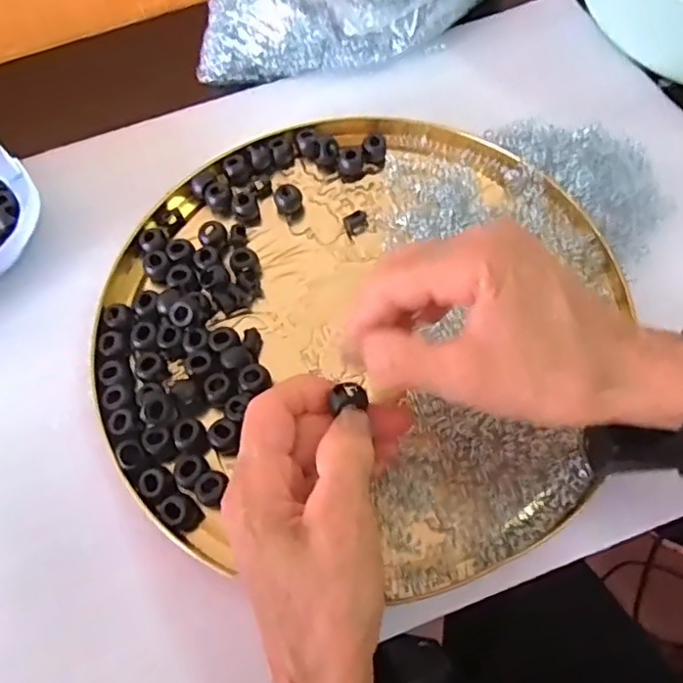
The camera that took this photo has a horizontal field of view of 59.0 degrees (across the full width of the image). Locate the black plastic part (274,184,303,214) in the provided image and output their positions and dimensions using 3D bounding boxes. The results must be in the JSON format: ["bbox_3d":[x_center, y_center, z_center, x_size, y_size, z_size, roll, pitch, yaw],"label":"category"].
[{"bbox_3d":[-0.034,-0.090,0.383,0.017,0.011,0.014,-9,64,-1],"label":"black plastic part"}]

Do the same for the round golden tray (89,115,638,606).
[{"bbox_3d":[0.011,-0.013,0.346,0.287,0.034,0.285,-2,64,3],"label":"round golden tray"}]

